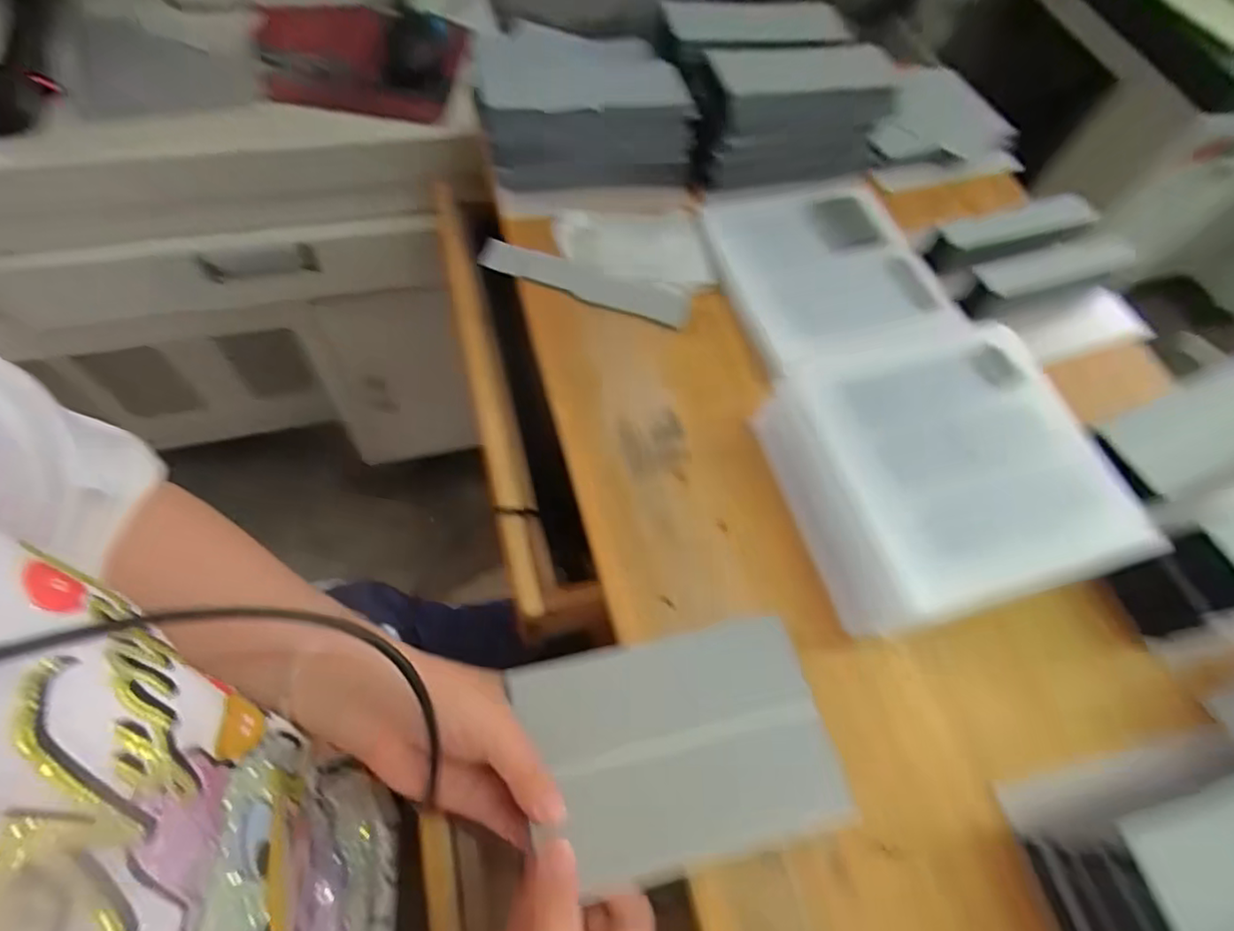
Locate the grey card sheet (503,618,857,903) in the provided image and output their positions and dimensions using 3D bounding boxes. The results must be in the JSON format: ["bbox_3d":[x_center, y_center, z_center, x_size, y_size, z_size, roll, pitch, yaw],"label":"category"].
[{"bbox_3d":[0.031,0.141,0.310,0.147,0.006,0.104,-9,60,-10],"label":"grey card sheet"}]

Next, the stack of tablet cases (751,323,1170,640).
[{"bbox_3d":[0.190,0.006,0.377,0.161,0.078,0.167,-12,64,-15],"label":"stack of tablet cases"}]

